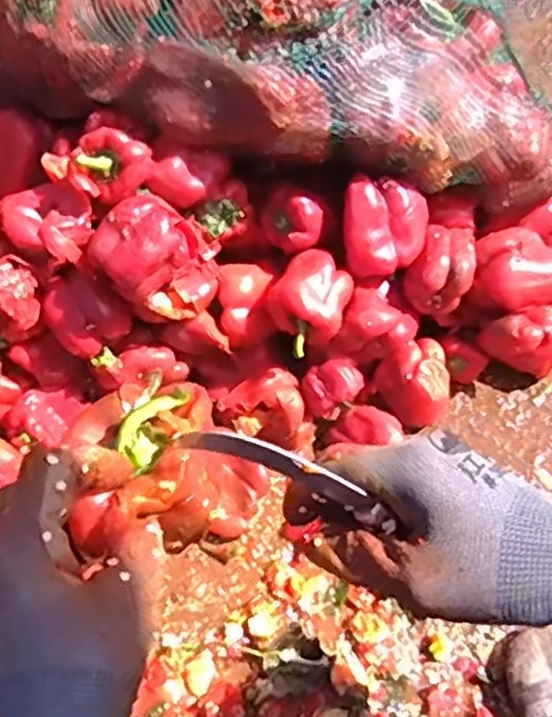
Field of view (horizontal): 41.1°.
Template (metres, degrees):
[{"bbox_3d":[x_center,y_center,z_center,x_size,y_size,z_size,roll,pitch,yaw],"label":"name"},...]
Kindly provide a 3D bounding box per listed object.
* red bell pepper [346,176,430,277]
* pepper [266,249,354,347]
[{"bbox_3d":[0.109,-0.137,0.777,0.087,0.066,0.096,-3,99,-15],"label":"red bell pepper"},{"bbox_3d":[0.033,-0.059,0.770,0.082,0.064,0.090,14,63,11],"label":"pepper"}]

